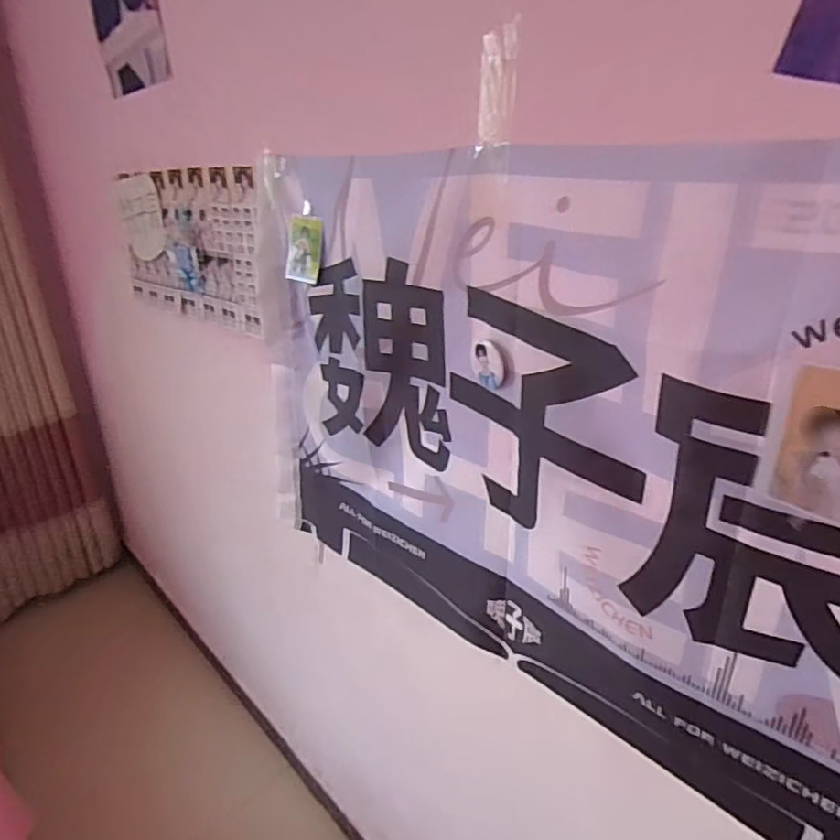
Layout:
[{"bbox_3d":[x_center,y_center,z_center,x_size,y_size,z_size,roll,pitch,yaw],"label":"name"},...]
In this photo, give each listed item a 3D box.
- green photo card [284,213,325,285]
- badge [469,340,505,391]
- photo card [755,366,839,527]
[{"bbox_3d":[-0.166,-0.243,0.850,0.069,0.090,0.010,22,21,31],"label":"green photo card"},{"bbox_3d":[0.075,-0.062,0.666,0.011,0.051,0.047,-14,29,-27],"label":"badge"},{"bbox_3d":[0.266,0.017,0.385,0.007,0.100,0.073,-8,23,-33],"label":"photo card"}]

